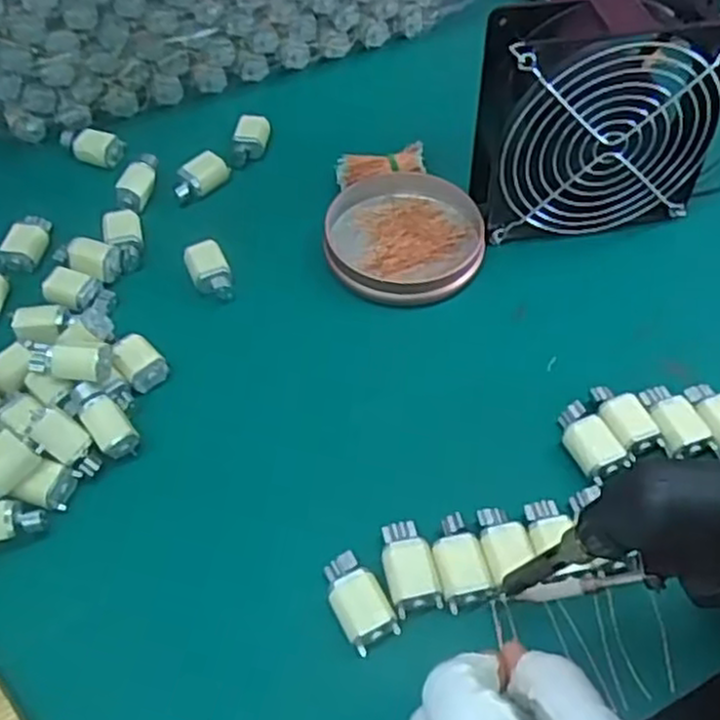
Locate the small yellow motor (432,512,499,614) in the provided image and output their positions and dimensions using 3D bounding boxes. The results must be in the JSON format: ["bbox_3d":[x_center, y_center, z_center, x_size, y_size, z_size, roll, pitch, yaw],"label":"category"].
[{"bbox_3d":[0.041,0.082,0.315,0.020,0.011,0.038,-9,55,-6],"label":"small yellow motor"}]

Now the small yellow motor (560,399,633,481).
[{"bbox_3d":[0.105,0.039,0.352,0.019,0.017,0.038,-22,58,-15],"label":"small yellow motor"}]

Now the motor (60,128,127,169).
[{"bbox_3d":[-0.171,-0.136,0.482,0.040,0.014,0.018,15,56,10],"label":"motor"}]

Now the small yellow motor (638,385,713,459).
[{"bbox_3d":[0.146,0.029,0.358,0.021,0.019,0.038,-12,56,-9],"label":"small yellow motor"}]

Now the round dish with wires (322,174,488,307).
[{"bbox_3d":[0.026,-0.071,0.435,0.087,0.016,0.091,0,55,0],"label":"round dish with wires"}]

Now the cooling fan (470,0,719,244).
[{"bbox_3d":[0.125,-0.126,0.407,0.123,0.118,0.054,-9,55,-6],"label":"cooling fan"}]

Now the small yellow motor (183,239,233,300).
[{"bbox_3d":[-0.084,-0.050,0.420,0.021,0.016,0.032,-21,57,-14],"label":"small yellow motor"}]

